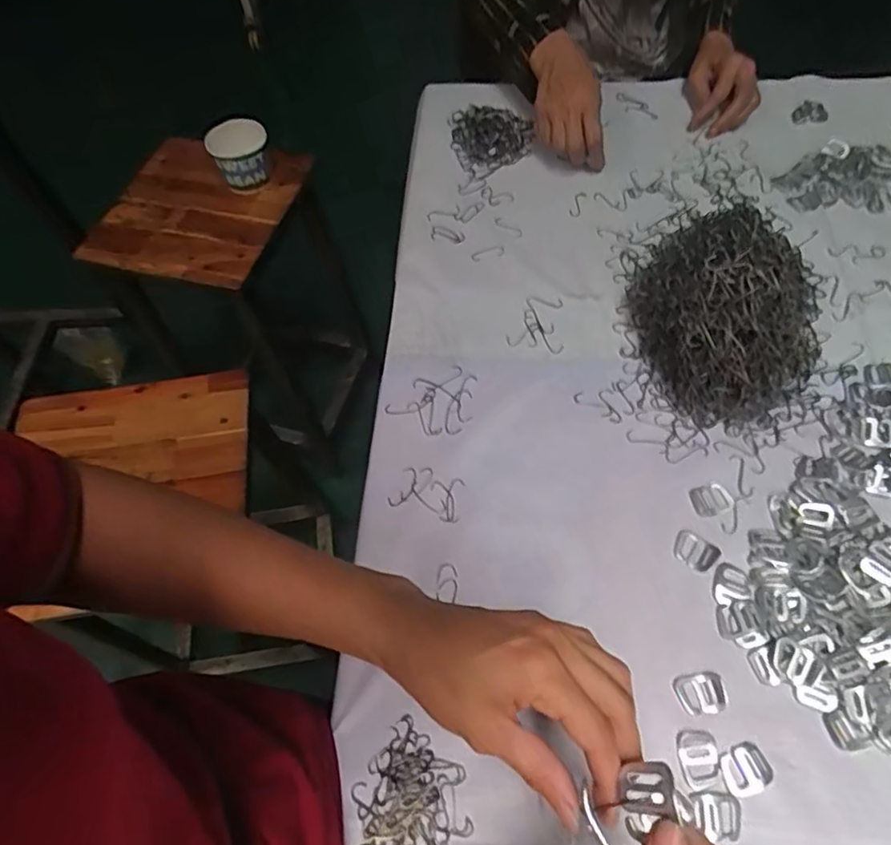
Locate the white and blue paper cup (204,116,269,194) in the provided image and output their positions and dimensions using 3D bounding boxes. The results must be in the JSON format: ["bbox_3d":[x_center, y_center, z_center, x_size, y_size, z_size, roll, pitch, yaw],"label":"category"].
[{"bbox_3d":[-0.321,-0.421,0.940,0.089,0.068,0.076,-8,60,0],"label":"white and blue paper cup"}]

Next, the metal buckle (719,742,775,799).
[{"bbox_3d":[0.201,0.232,0.402,0.032,0.004,0.027,-19,61,-8],"label":"metal buckle"}]

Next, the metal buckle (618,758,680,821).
[{"bbox_3d":[0.086,0.156,0.257,0.026,0.004,0.021,-28,51,34],"label":"metal buckle"}]

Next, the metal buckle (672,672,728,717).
[{"bbox_3d":[0.182,0.193,0.427,0.034,0.004,0.026,-10,60,-3],"label":"metal buckle"}]

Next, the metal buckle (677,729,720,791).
[{"bbox_3d":[0.173,0.228,0.408,0.027,0.004,0.034,-6,60,0],"label":"metal buckle"}]

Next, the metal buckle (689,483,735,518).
[{"bbox_3d":[0.221,0.063,0.497,0.034,0.004,0.026,-16,60,-6],"label":"metal buckle"}]

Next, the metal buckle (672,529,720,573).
[{"bbox_3d":[0.199,0.102,0.476,0.033,0.004,0.027,35,68,21],"label":"metal buckle"}]

